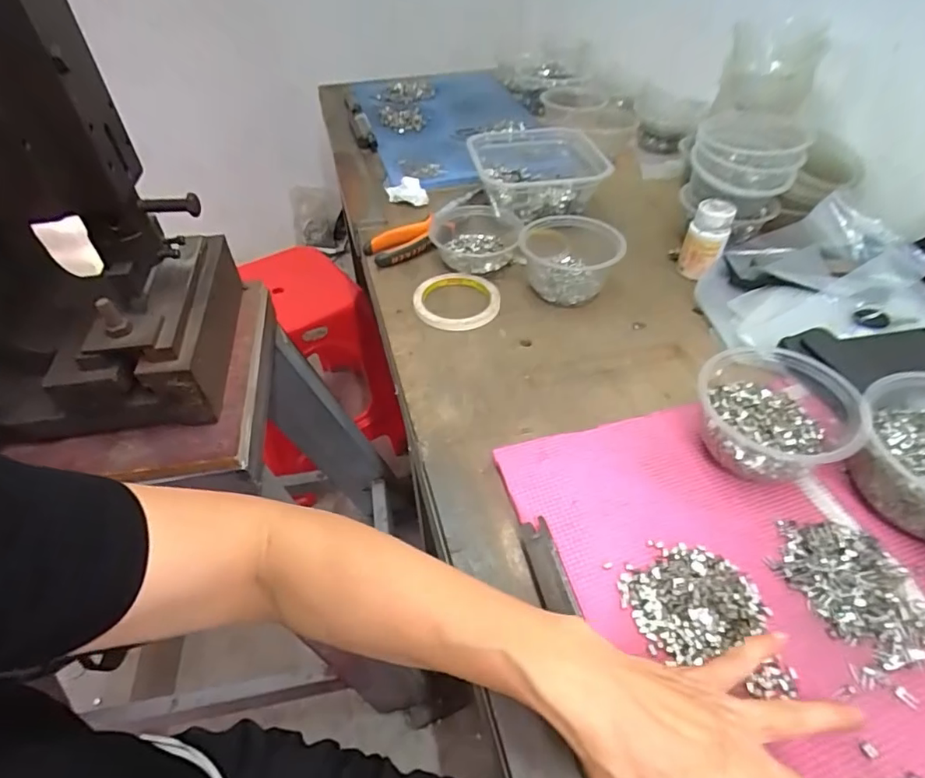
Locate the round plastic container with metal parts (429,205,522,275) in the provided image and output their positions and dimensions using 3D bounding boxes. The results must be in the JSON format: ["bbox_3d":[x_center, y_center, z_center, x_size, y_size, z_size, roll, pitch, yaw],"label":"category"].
[{"bbox_3d":[0.014,-0.188,0.646,0.111,0.041,0.107,-1,46,1],"label":"round plastic container with metal parts"}]

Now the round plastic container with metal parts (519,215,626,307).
[{"bbox_3d":[0.126,-0.154,0.604,0.111,0.064,0.104,-1,46,1],"label":"round plastic container with metal parts"}]

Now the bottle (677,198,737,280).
[{"bbox_3d":[0.284,-0.174,0.602,0.044,0.080,0.048,22,51,21],"label":"bottle"}]

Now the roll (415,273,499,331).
[{"bbox_3d":[-0.004,-0.103,0.588,0.091,0.014,0.097,-1,46,1],"label":"roll"}]

